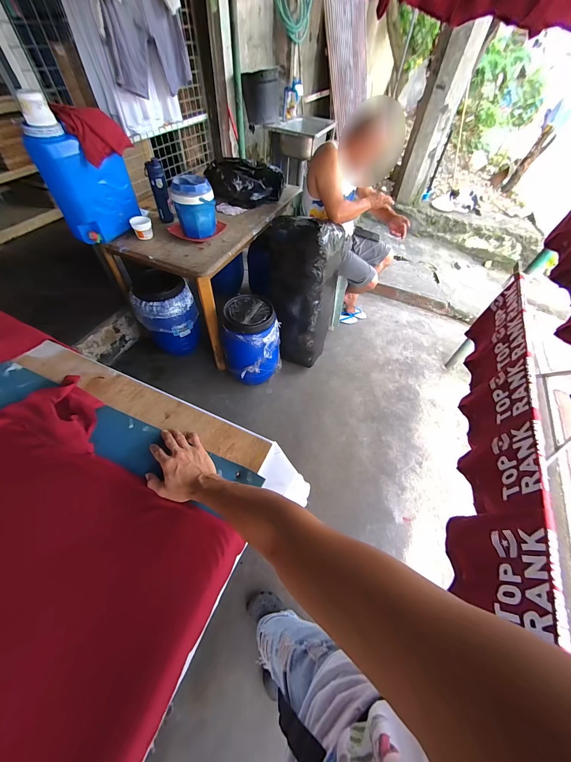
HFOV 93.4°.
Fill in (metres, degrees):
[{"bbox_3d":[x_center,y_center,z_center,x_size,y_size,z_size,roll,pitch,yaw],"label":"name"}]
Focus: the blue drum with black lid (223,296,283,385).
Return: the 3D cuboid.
[{"bbox_3d":[-0.198,-0.218,1.558,0.308,0.428,0.318,-19,57,-16],"label":"blue drum with black lid"}]

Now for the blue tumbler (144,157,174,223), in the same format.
[{"bbox_3d":[-0.632,-0.946,1.363,0.083,0.260,0.061,-14,56,-12],"label":"blue tumbler"}]

